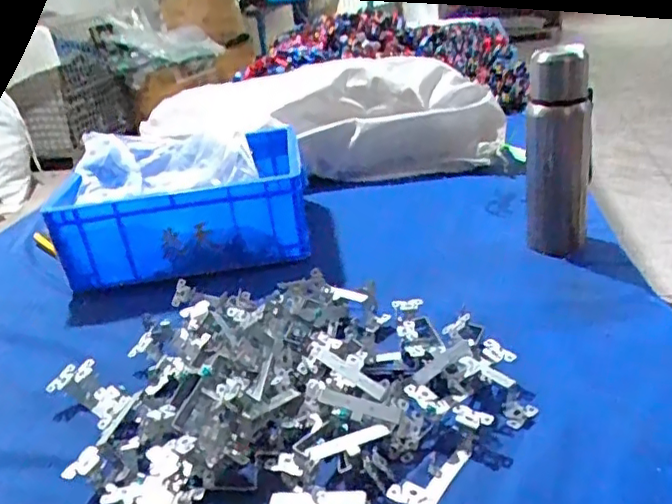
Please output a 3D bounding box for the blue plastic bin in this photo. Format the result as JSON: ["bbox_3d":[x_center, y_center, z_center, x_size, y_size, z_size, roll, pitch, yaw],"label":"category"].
[{"bbox_3d":[-0.217,-0.068,0.891,0.343,0.122,0.217,-9,27,-1],"label":"blue plastic bin"}]

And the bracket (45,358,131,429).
[{"bbox_3d":[-0.236,0.142,0.589,0.102,0.034,0.041,15,35,36],"label":"bracket"}]

